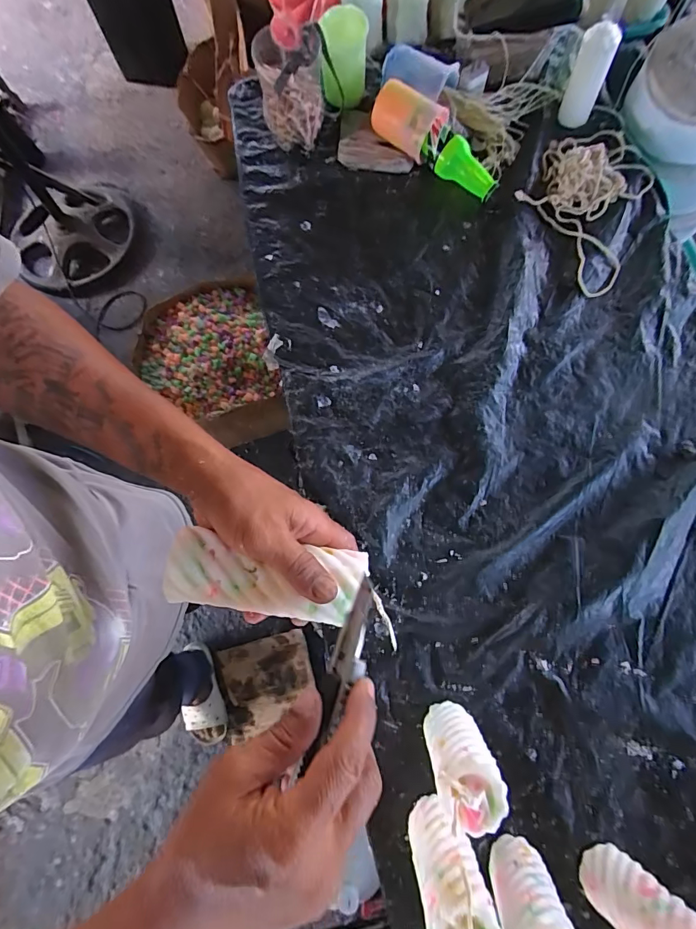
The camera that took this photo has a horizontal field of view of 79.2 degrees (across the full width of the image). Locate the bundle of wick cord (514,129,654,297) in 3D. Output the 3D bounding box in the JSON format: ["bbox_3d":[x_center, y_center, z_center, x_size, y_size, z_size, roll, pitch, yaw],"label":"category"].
[{"bbox_3d":[0.356,-0.405,0.624,0.169,0.048,0.295,25,76,8],"label":"bundle of wick cord"}]

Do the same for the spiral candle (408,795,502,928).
[{"bbox_3d":[0.085,0.354,0.365,0.054,0.134,0.062,-16,74,-3],"label":"spiral candle"}]

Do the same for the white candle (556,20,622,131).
[{"bbox_3d":[0.368,-0.593,0.646,0.054,0.107,0.060,22,76,8],"label":"white candle"}]

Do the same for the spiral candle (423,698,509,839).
[{"bbox_3d":[0.102,0.265,0.386,0.057,0.139,0.052,0,74,1],"label":"spiral candle"}]

